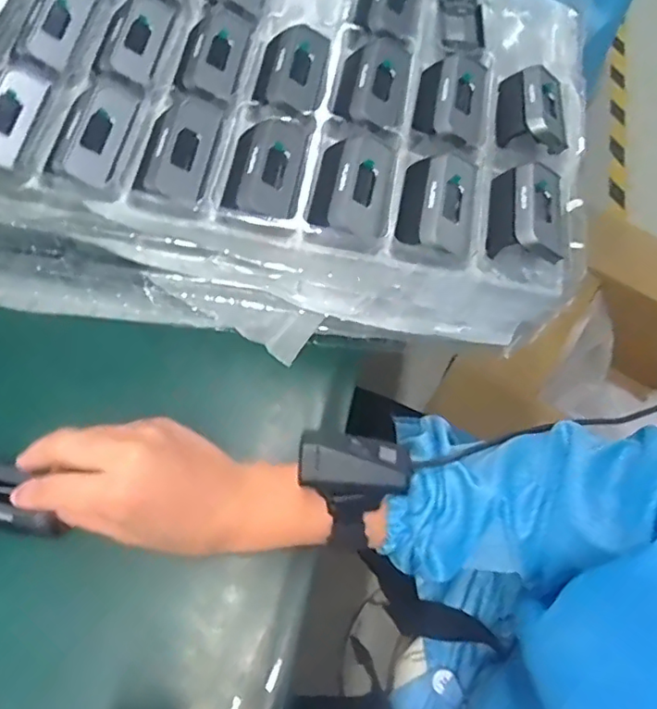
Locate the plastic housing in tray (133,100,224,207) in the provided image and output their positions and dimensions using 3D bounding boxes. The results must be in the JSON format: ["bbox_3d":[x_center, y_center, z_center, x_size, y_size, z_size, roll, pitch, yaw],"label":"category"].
[{"bbox_3d":[-0.098,-0.136,0.385,0.041,0.017,0.072,12,64,3],"label":"plastic housing in tray"}]

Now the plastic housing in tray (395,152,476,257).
[{"bbox_3d":[0.073,-0.103,0.391,0.047,0.028,0.076,10,64,2],"label":"plastic housing in tray"}]

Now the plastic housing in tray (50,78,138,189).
[{"bbox_3d":[-0.154,-0.150,0.387,0.035,0.011,0.081,12,64,3],"label":"plastic housing in tray"}]

